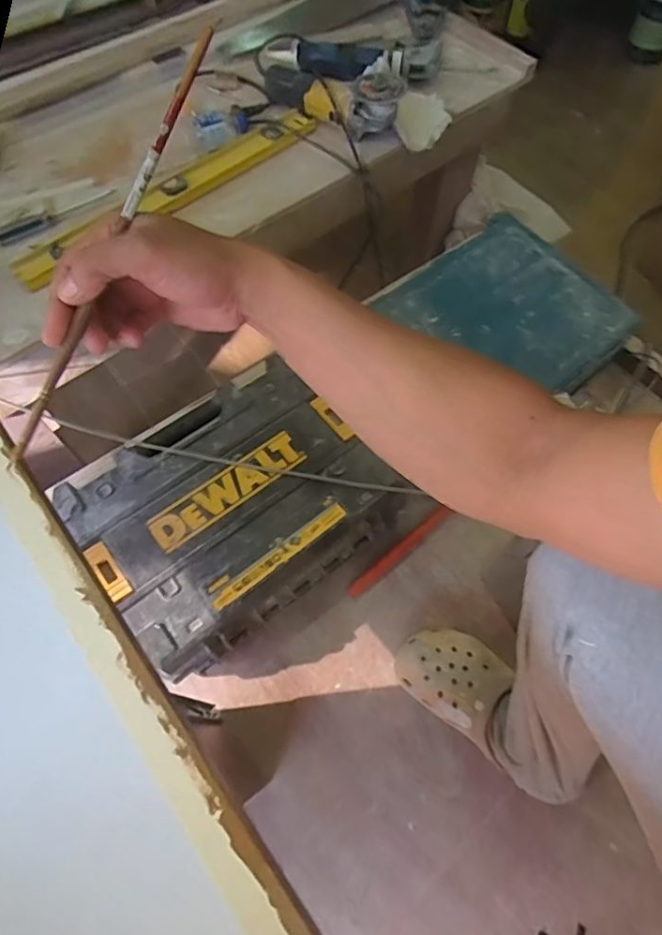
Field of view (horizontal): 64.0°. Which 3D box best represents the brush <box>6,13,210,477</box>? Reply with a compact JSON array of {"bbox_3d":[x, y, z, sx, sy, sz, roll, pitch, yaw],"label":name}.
[{"bbox_3d":[-0.141,-0.134,0.337,0.009,0.008,0.298,29,96,13],"label":"brush"}]

